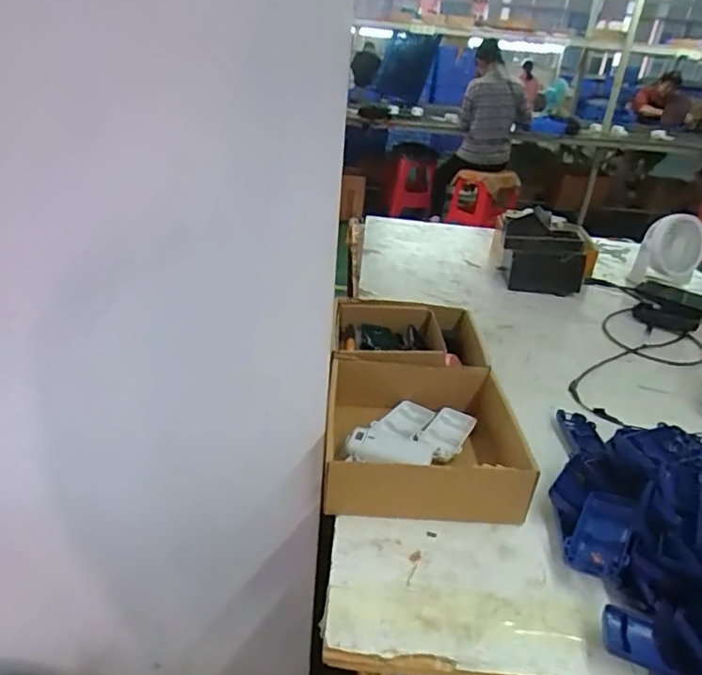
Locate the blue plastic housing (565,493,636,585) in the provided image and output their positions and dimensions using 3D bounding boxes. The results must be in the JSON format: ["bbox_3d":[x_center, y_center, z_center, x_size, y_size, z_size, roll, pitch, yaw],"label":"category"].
[{"bbox_3d":[0.239,0.192,0.530,0.051,0.036,0.088,21,32,27],"label":"blue plastic housing"}]

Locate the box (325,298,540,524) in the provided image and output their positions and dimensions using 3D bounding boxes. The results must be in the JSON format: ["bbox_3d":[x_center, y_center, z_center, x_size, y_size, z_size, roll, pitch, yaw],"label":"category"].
[{"bbox_3d":[0.082,0.065,0.691,0.197,0.076,0.370,5,28,-1],"label":"box"}]

